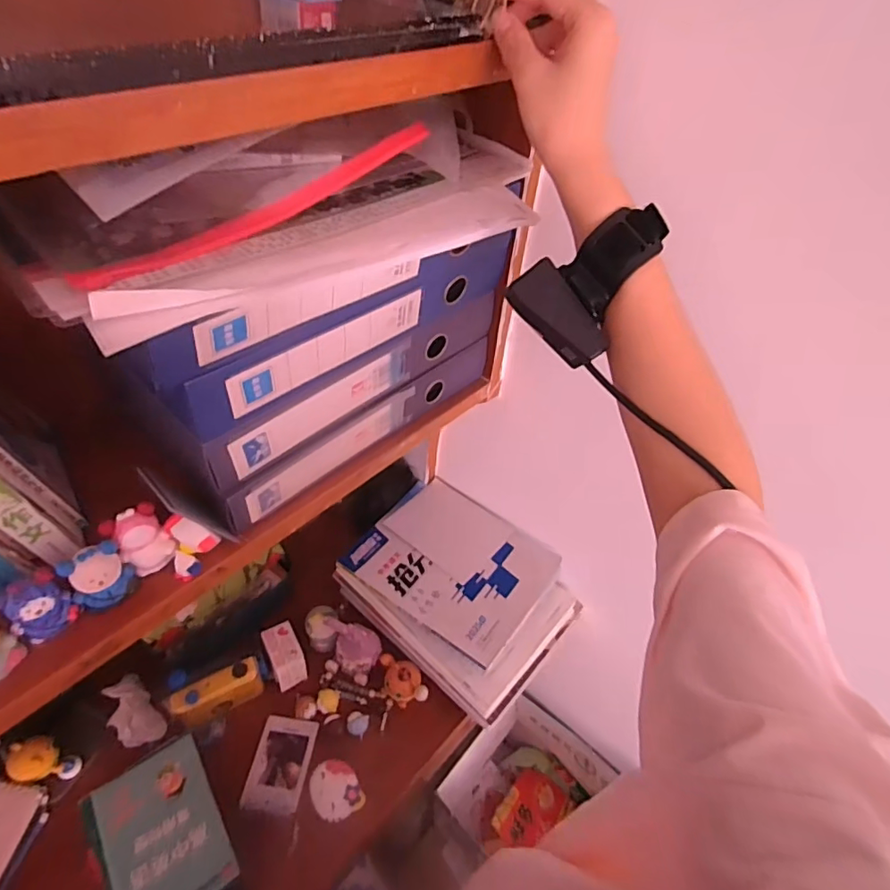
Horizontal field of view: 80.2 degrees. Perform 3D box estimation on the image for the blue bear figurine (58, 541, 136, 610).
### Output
[{"bbox_3d":[-0.249,0.094,0.380,0.038,0.044,0.026,-33,57,-31],"label":"blue bear figurine"}]

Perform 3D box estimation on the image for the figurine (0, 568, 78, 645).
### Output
[{"bbox_3d":[-0.279,0.113,0.363,0.035,0.046,0.022,-33,57,-31],"label":"figurine"}]

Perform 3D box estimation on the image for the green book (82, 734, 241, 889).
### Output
[{"bbox_3d":[-0.277,0.380,0.518,0.103,0.015,0.148,-28,55,-29],"label":"green book"}]

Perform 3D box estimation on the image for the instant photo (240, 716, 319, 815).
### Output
[{"bbox_3d":[-0.197,0.381,0.633,0.065,0.009,0.097,8,49,2],"label":"instant photo"}]

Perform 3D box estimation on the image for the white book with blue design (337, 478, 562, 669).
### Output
[{"bbox_3d":[0.012,0.156,0.734,0.250,0.016,0.197,27,52,29],"label":"white book with blue design"}]

